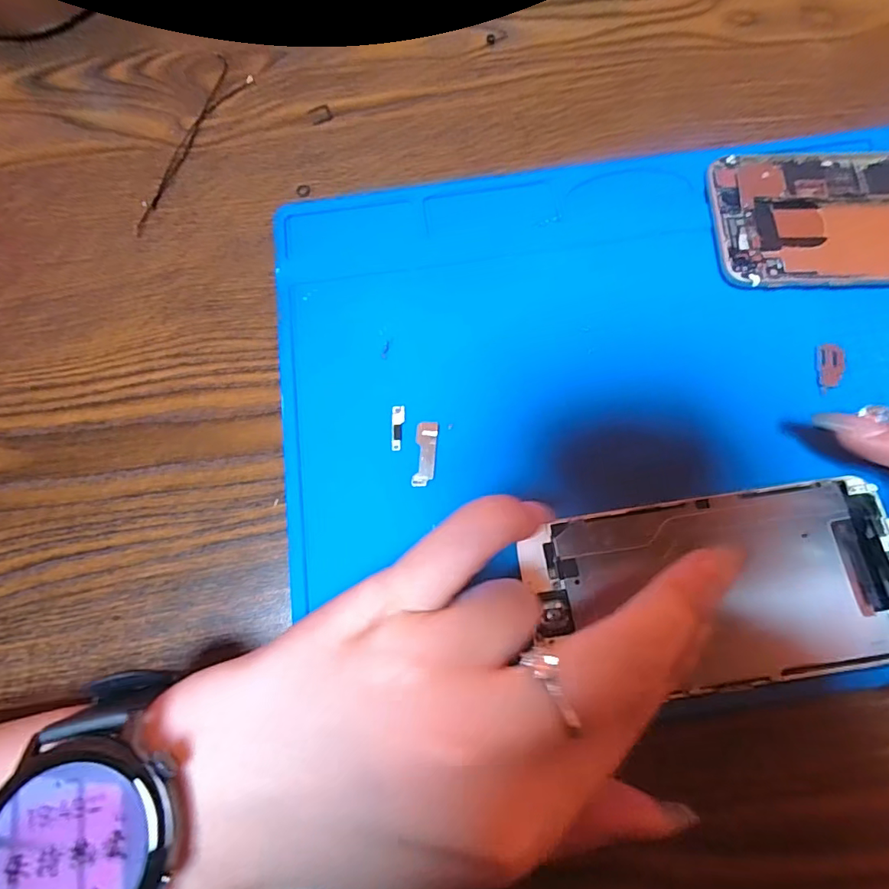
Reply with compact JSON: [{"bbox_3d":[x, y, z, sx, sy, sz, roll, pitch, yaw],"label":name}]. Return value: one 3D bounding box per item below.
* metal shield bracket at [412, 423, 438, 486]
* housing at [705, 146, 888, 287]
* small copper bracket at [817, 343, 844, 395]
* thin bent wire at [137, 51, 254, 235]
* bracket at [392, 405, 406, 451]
[{"bbox_3d":[-0.007,0.003,0.194,0.008,0.004,0.026,3,73,3],"label":"metal shield bracket"},{"bbox_3d":[0.186,-0.100,0.221,0.136,0.010,0.070,-1,73,2],"label":"housing"},{"bbox_3d":[0.155,-0.031,0.201,0.010,0.004,0.023,14,74,6],"label":"small copper bracket"},{"bbox_3d":[-0.123,-0.150,0.247,0.023,0.004,0.113,15,74,6],"label":"thin bent wire"},{"bbox_3d":[-0.018,-0.007,0.199,0.005,0.004,0.019,-2,73,1],"label":"bracket"}]

